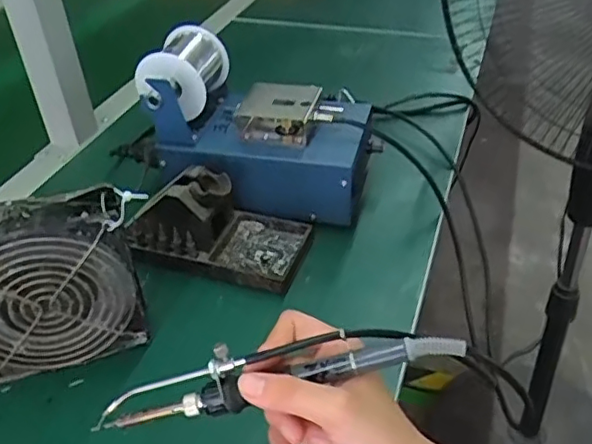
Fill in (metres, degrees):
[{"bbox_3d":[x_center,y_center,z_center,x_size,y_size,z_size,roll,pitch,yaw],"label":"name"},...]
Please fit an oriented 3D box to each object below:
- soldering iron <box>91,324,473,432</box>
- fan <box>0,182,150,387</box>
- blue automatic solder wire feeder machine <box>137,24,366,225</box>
[{"bbox_3d":[-0.013,0.083,0.343,0.207,0.034,0.025,-12,37,4],"label":"soldering iron"},{"bbox_3d":[-0.166,0.046,0.422,0.128,0.122,0.040,-14,39,-13],"label":"fan"},{"bbox_3d":[-0.036,-0.088,0.568,0.198,0.126,0.121,6,39,13],"label":"blue automatic solder wire feeder machine"}]

